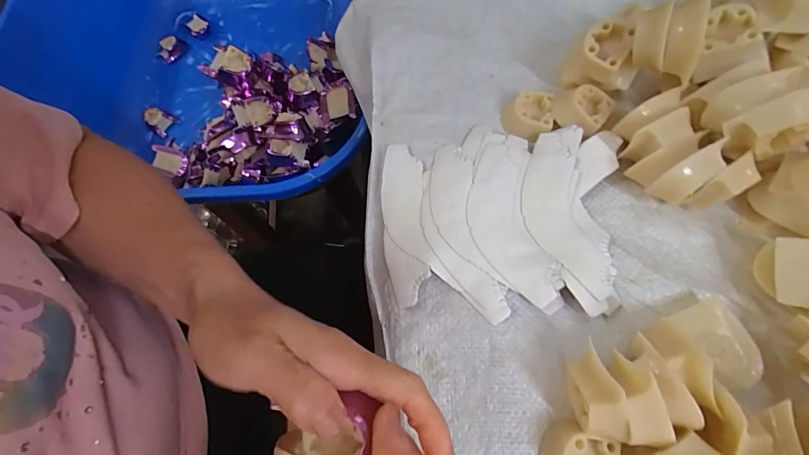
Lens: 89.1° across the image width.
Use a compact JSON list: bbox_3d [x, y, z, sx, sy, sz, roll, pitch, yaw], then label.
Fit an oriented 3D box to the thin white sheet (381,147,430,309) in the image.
[{"bbox_3d":[-0.001,-0.005,0.284,0.031,0.007,0.118,-13,62,18],"label":"thin white sheet"}]

